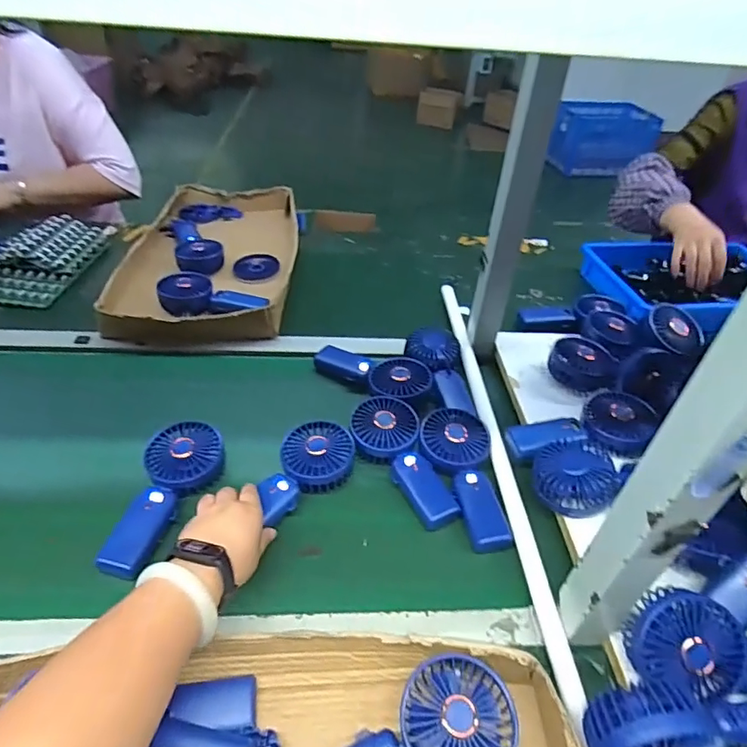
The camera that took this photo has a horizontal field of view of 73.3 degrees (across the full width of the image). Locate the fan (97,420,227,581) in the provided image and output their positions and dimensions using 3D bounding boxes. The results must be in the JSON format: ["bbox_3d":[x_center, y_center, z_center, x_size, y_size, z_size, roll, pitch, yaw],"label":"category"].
[{"bbox_3d":[-0.226,0.131,0.550,0.081,0.038,0.177,6,40,2],"label":"fan"}]

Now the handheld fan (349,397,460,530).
[{"bbox_3d":[0.030,0.105,0.616,0.084,0.046,0.181,-10,42,-16],"label":"handheld fan"}]

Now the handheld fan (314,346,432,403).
[{"bbox_3d":[-0.001,-0.006,0.740,0.179,0.039,0.084,31,47,29],"label":"handheld fan"}]

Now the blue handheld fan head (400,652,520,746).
[{"bbox_3d":[0.067,0.269,0.392,0.085,0.033,0.084,3,39,-3],"label":"blue handheld fan head"}]

